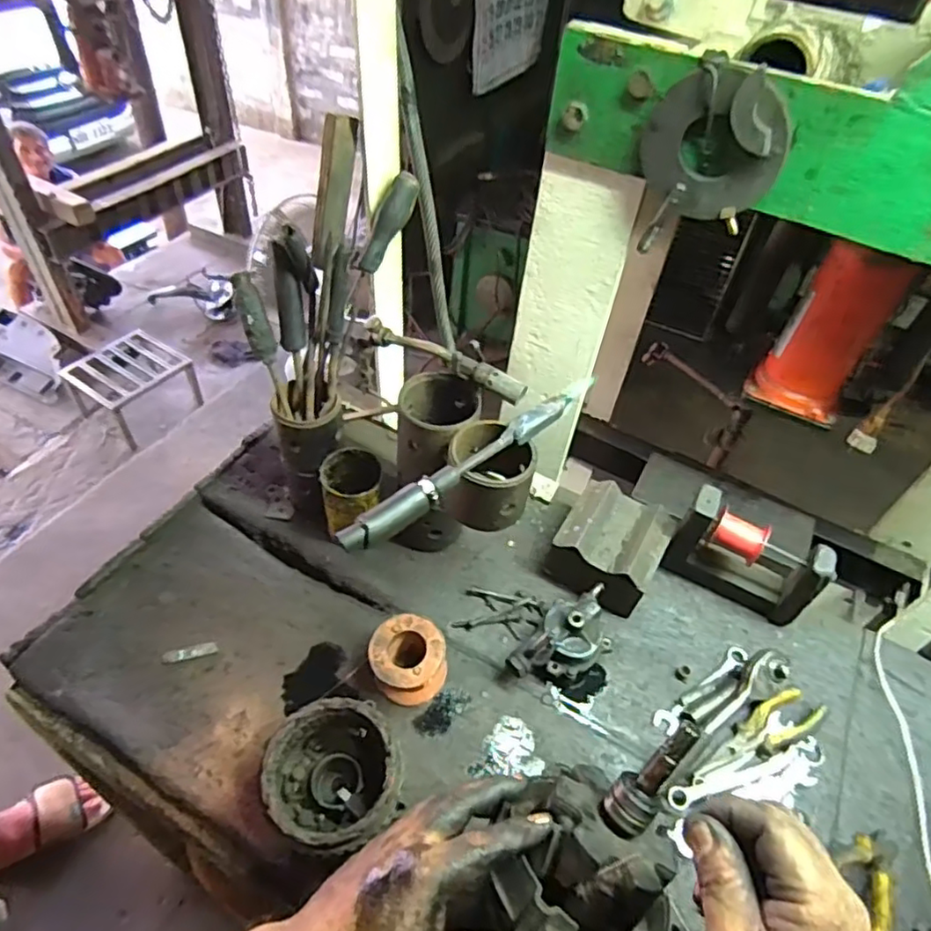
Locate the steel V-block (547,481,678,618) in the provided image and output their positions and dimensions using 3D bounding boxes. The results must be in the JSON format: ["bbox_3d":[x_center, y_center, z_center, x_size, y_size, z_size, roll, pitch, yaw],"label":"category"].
[{"bbox_3d":[0.177,0.105,0.782,0.125,0.091,0.126,25,51,16],"label":"steel V-block"}]

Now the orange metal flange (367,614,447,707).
[{"bbox_3d":[-0.063,0.217,0.689,0.081,0.074,0.074,5,48,-1],"label":"orange metal flange"}]

